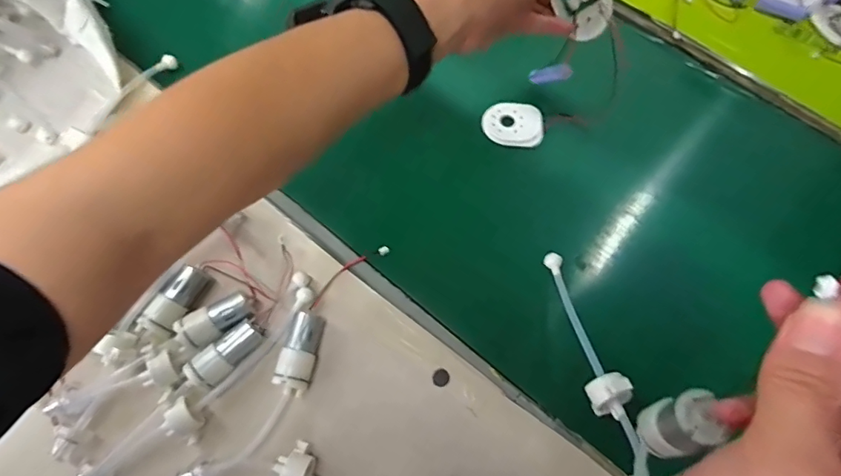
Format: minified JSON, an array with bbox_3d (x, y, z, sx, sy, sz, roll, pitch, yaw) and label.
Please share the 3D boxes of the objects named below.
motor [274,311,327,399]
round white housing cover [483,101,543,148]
[{"bbox_3d":[-0.093,0.090,0.378,0.025,0.020,0.059,11,68,4],"label":"motor"},{"bbox_3d":[0.091,-0.111,0.481,0.058,0.017,0.044,5,68,2],"label":"round white housing cover"}]

